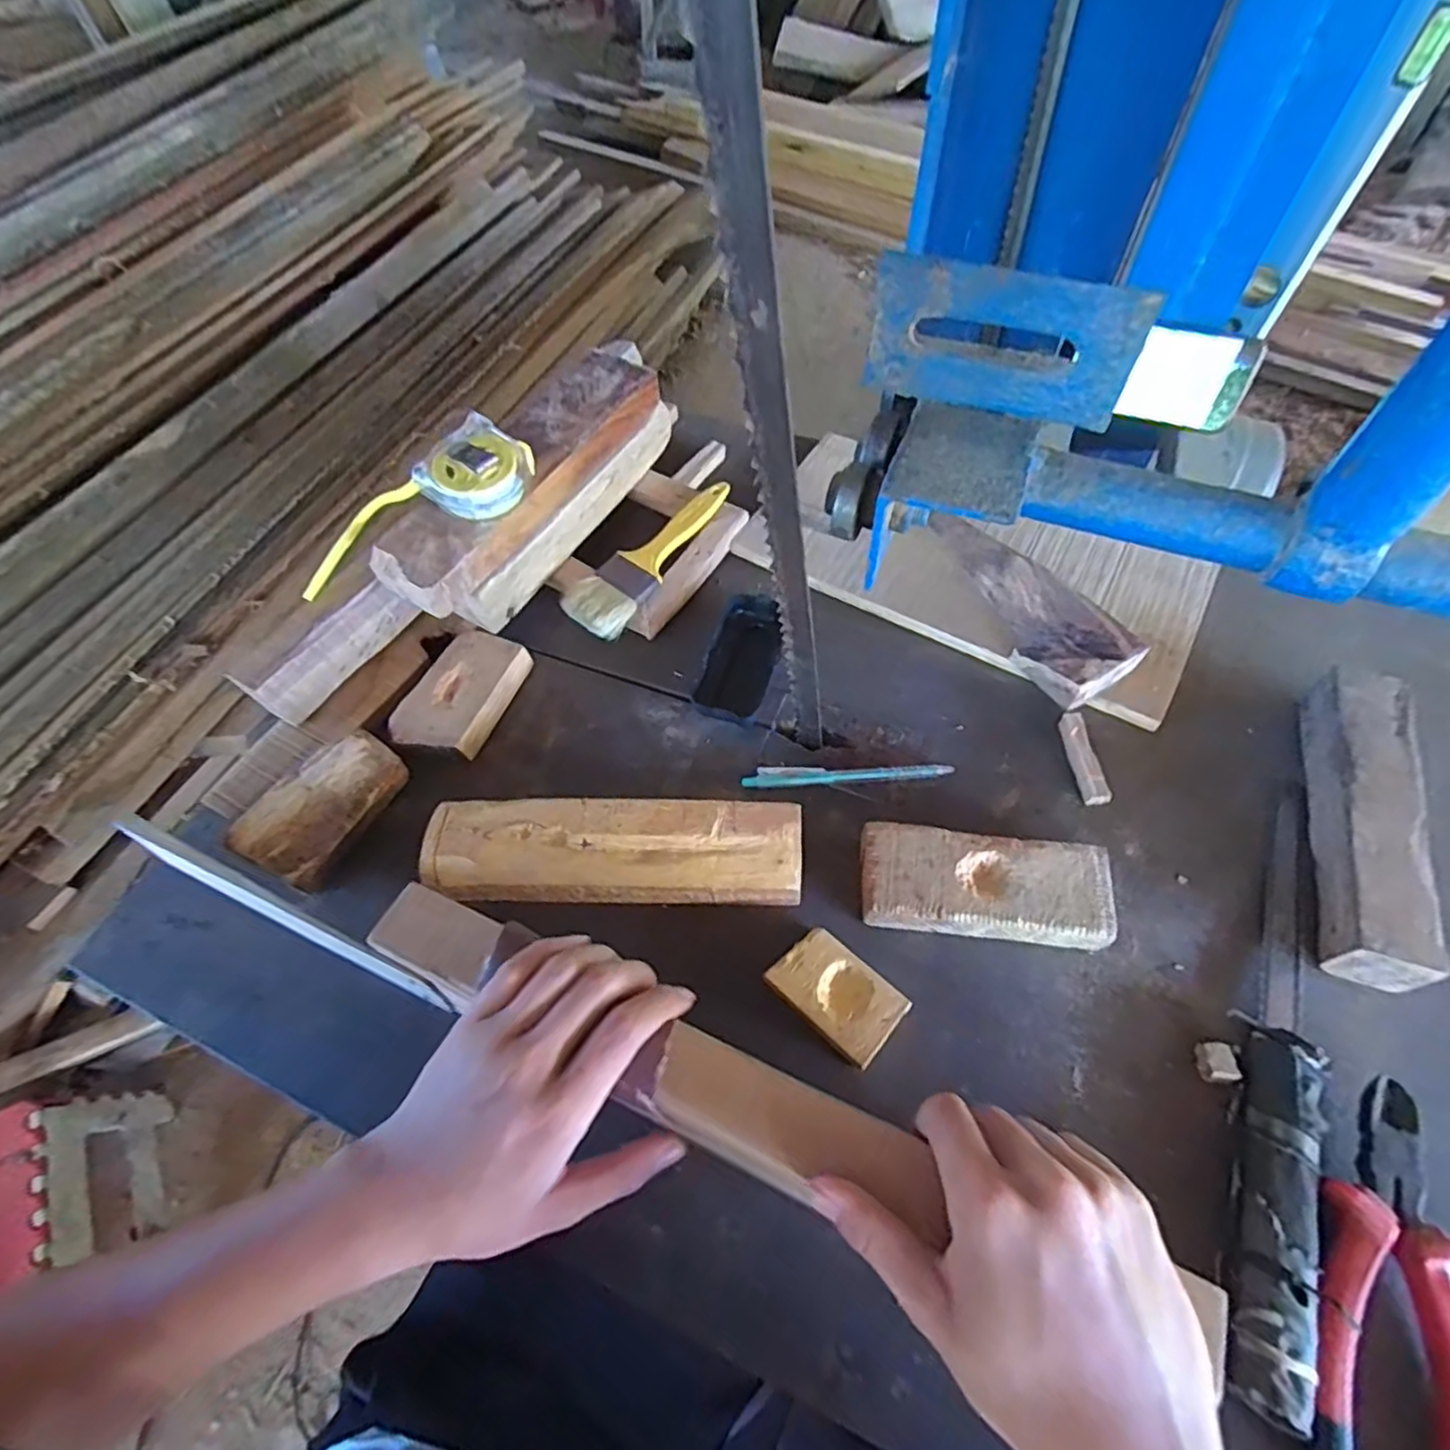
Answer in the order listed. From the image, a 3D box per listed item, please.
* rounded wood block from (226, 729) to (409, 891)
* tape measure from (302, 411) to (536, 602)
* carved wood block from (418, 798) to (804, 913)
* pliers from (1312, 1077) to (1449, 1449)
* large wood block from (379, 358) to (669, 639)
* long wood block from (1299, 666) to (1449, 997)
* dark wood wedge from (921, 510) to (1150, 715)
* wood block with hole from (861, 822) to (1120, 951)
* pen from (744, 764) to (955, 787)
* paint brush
[{"bbox_3d":[-0.266,0.055,0.457,0.063,0.038,0.101,18,60,15],"label":"rounded wood block"},{"bbox_3d":[-0.227,-0.152,0.479,0.195,0.046,0.069,-25,57,8],"label":"tape measure"},{"bbox_3d":[-0.067,0.081,0.419,0.226,0.040,0.063,0,57,4],"label":"carved wood block"},{"bbox_3d":[0.299,0.256,0.298,0.066,0.013,0.184,24,62,18],"label":"pliers"},{"bbox_3d":[-0.142,-0.175,0.533,0.064,0.095,0.272,26,63,19],"label":"large wood block"},{"bbox_3d":[0.379,0.055,0.407,0.046,0.043,0.192,15,60,13],"label":"long wood block"},{"bbox_3d":[0.211,-0.096,0.507,0.059,0.029,0.191,-28,60,-14],"label":"dark wood wedge"},{"bbox_3d":[0.152,0.096,0.404,0.138,0.029,0.058,6,58,7],"label":"wood block with hole"},{"bbox_3d":[0.082,0.032,0.464,0.138,0.007,0.014,-4,57,1],"label":"pen"},{"bbox_3d":[-0.053,-0.135,0.540,0.047,0.010,0.171,42,69,4],"label":"paint brush"}]

